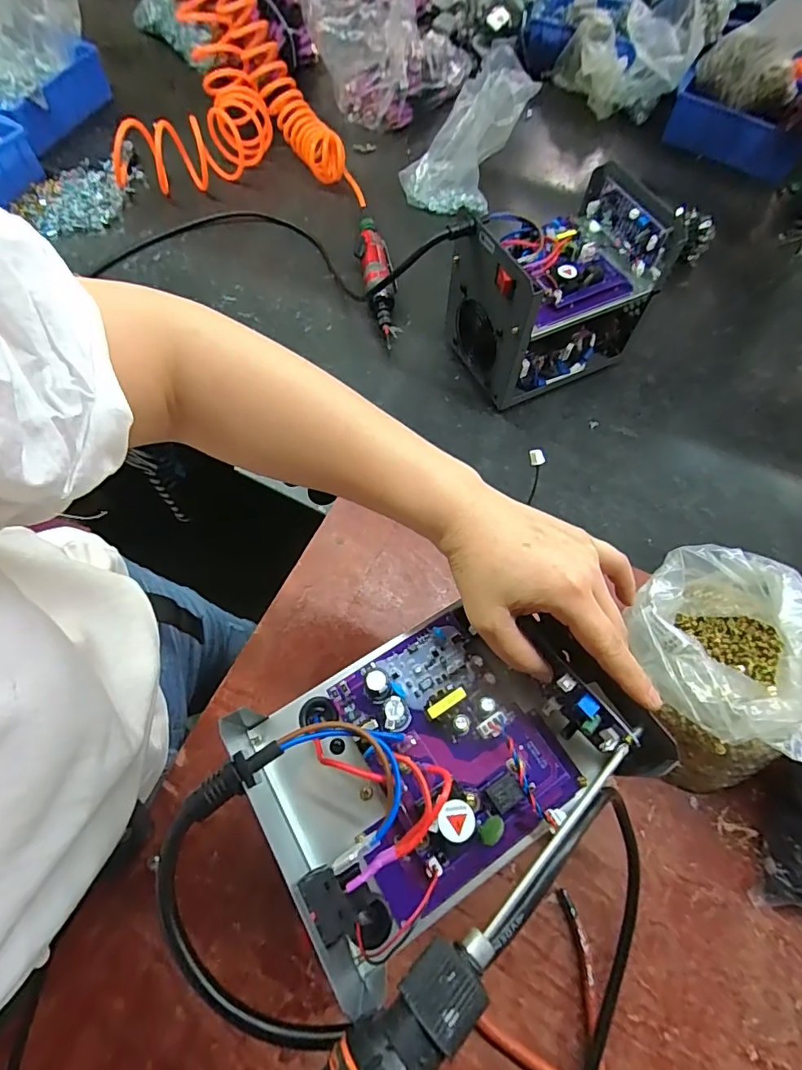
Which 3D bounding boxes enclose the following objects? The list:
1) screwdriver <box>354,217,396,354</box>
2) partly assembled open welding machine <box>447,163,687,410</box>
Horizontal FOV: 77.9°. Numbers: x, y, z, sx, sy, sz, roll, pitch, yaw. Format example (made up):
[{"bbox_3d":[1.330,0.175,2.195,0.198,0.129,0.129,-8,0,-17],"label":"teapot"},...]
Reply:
[{"bbox_3d":[-0.034,-0.389,0.751,0.052,0.043,0.254,-9,65,-5],"label":"screwdriver"},{"bbox_3d":[0.188,-0.301,0.630,0.218,0.192,0.149,-23,67,-11],"label":"partly assembled open welding machine"}]

